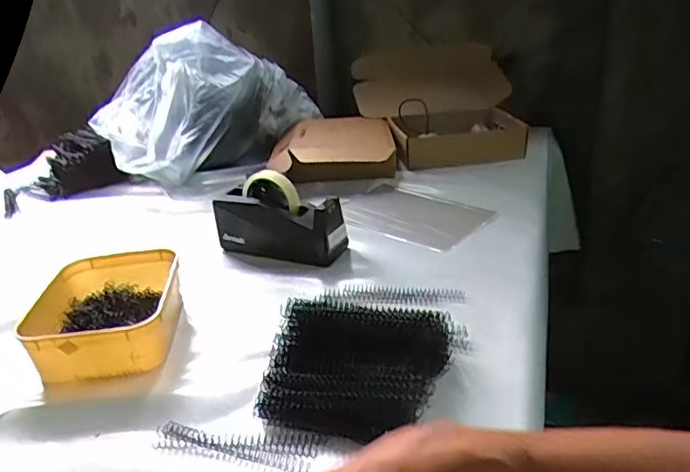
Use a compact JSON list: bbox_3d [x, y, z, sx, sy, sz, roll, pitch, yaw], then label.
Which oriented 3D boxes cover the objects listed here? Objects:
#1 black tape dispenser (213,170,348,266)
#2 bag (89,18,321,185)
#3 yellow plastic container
[{"bbox_3d":[-0.105,-0.029,0.856,0.208,0.119,0.063,5,26,19],"label":"black tape dispenser"},{"bbox_3d":[-0.363,-0.318,1.312,0.338,0.301,0.489,11,28,32],"label":"bag"},{"bbox_3d":[-0.296,0.094,0.688,0.160,0.065,0.199,-6,25,-4],"label":"yellow plastic container"}]

